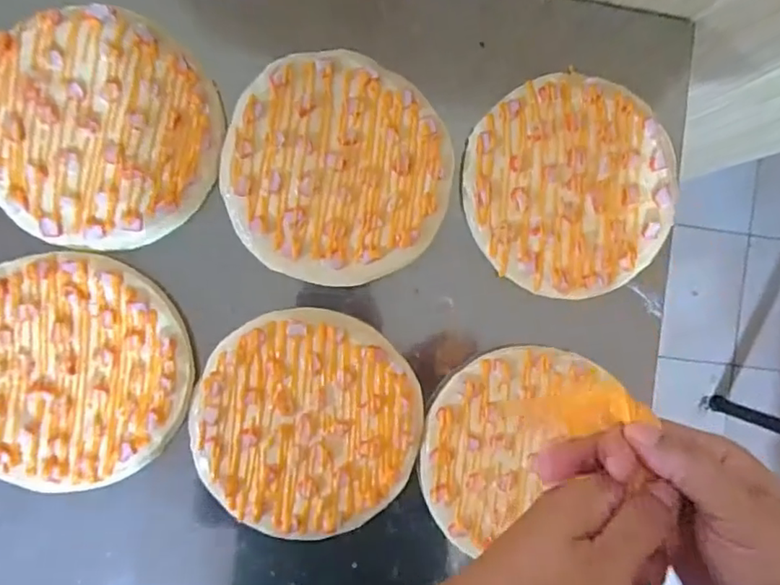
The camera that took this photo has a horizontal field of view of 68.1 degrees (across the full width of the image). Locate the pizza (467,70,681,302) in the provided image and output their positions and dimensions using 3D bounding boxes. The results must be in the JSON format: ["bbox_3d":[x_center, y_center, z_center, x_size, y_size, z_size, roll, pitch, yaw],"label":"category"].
[{"bbox_3d":[0.168,-0.098,0.532,0.191,0.013,0.195,0,92,-4],"label":"pizza"}]

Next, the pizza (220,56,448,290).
[{"bbox_3d":[-0.046,-0.107,0.509,0.194,0.011,0.190,0,91,-6],"label":"pizza"}]

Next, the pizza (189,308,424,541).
[{"bbox_3d":[-0.072,0.116,0.509,0.195,0.007,0.192,0,91,-6],"label":"pizza"}]

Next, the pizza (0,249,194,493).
[{"bbox_3d":[-0.277,0.067,0.493,0.194,0.014,0.195,0,91,-6],"label":"pizza"}]

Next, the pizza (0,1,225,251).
[{"bbox_3d":[-0.249,-0.139,0.485,0.193,0.011,0.192,36,87,-6],"label":"pizza"}]

